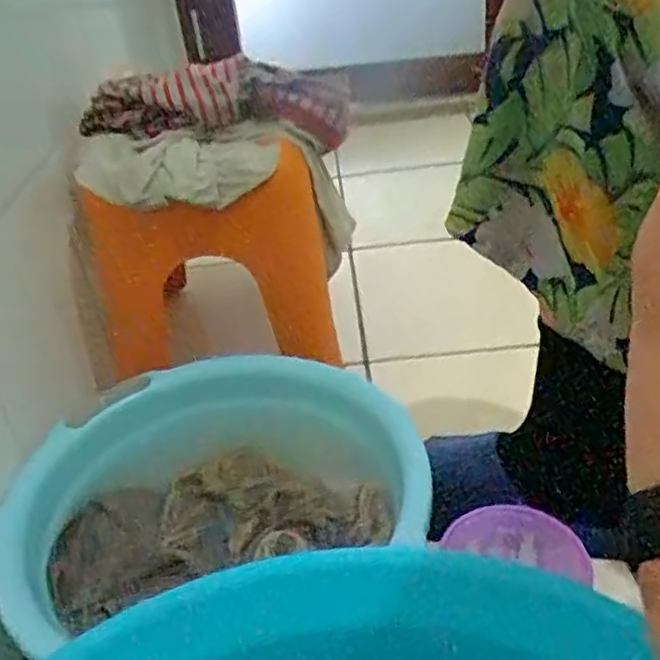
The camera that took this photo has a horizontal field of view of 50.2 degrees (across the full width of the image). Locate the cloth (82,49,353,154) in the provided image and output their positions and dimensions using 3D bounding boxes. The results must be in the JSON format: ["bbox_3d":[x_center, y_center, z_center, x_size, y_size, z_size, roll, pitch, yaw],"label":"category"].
[{"bbox_3d":[-0.112,-0.225,0.694,0.264,0.075,0.098,2,32,7],"label":"cloth"}]

